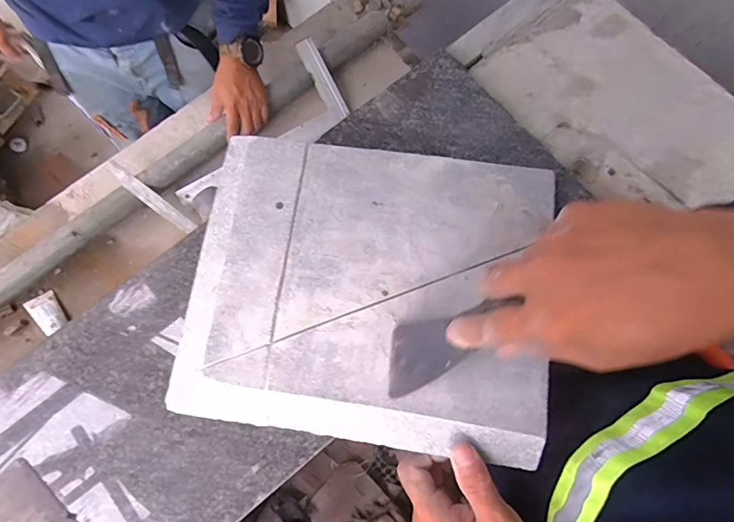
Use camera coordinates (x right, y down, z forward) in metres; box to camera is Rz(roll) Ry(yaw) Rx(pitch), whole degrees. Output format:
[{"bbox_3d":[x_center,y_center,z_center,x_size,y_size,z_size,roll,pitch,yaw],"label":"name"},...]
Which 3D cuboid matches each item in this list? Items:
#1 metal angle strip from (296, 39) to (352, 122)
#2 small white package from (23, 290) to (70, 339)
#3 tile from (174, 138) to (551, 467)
[{"bbox_3d":[-0.082,-0.341,0.812,0.036,0.010,0.152,-32,103,-7],"label":"metal angle strip"},{"bbox_3d":[-0.548,0.089,0.741,0.080,0.010,0.045,43,60,15],"label":"small white package"},{"bbox_3d":[0.002,0.019,0.339,0.267,0.018,0.225,8,76,3],"label":"tile"}]

